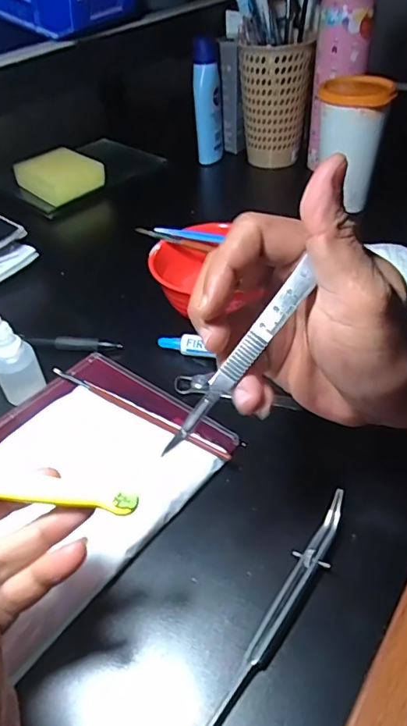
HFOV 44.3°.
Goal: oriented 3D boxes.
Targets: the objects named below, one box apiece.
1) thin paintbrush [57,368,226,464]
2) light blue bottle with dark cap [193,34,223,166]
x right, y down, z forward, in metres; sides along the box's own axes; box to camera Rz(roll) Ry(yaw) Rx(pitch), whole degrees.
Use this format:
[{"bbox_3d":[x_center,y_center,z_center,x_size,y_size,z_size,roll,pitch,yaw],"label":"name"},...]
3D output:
[{"bbox_3d":[-0.049,0.033,0.354,0.157,0.010,0.006,23,49,26],"label":"thin paintbrush"},{"bbox_3d":[0.006,-0.353,0.677,0.035,0.148,0.040,0,43,4],"label":"light blue bottle with dark cap"}]

